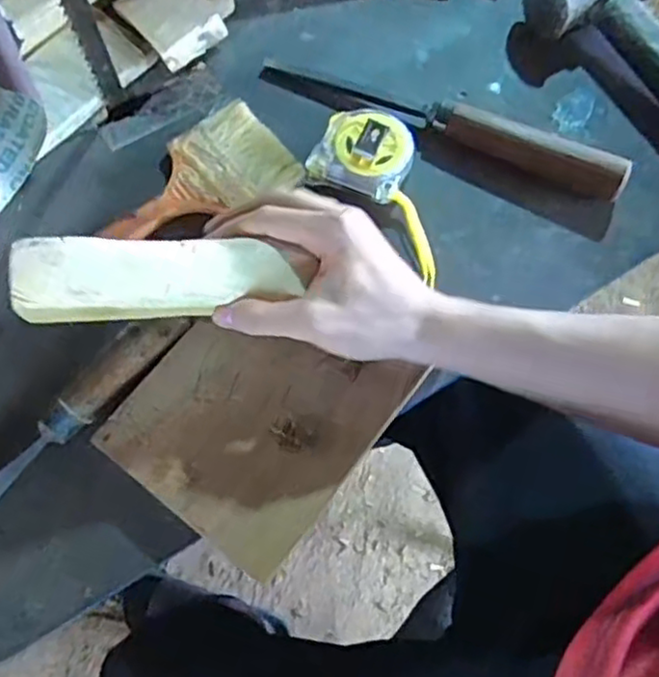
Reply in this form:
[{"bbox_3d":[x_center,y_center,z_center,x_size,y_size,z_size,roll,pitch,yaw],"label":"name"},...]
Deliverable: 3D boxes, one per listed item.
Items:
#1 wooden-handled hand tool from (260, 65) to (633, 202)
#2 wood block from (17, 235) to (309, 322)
[{"bbox_3d":[0.086,-0.173,0.535,0.290,0.026,0.031,23,71,8],"label":"wooden-handled hand tool"},{"bbox_3d":[-0.099,-0.035,0.398,0.153,0.027,0.043,-2,70,-11],"label":"wood block"}]

